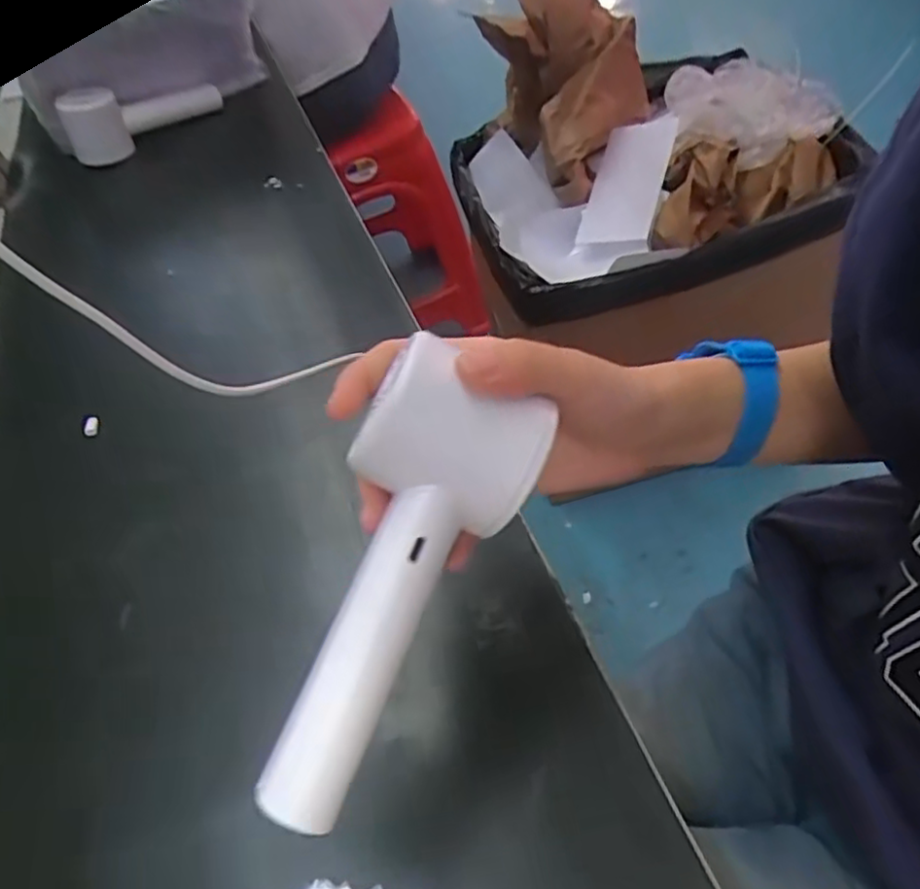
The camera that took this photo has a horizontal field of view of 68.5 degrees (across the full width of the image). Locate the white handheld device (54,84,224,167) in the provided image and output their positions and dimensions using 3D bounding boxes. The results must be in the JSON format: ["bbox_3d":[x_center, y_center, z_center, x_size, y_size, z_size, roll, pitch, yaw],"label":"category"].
[{"bbox_3d":[-0.338,-0.358,0.722,0.160,0.064,0.062,-34,52,-18],"label":"white handheld device"}]

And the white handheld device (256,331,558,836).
[{"bbox_3d":[-0.022,0.044,0.218,0.051,0.035,0.153,19,81,22],"label":"white handheld device"}]

